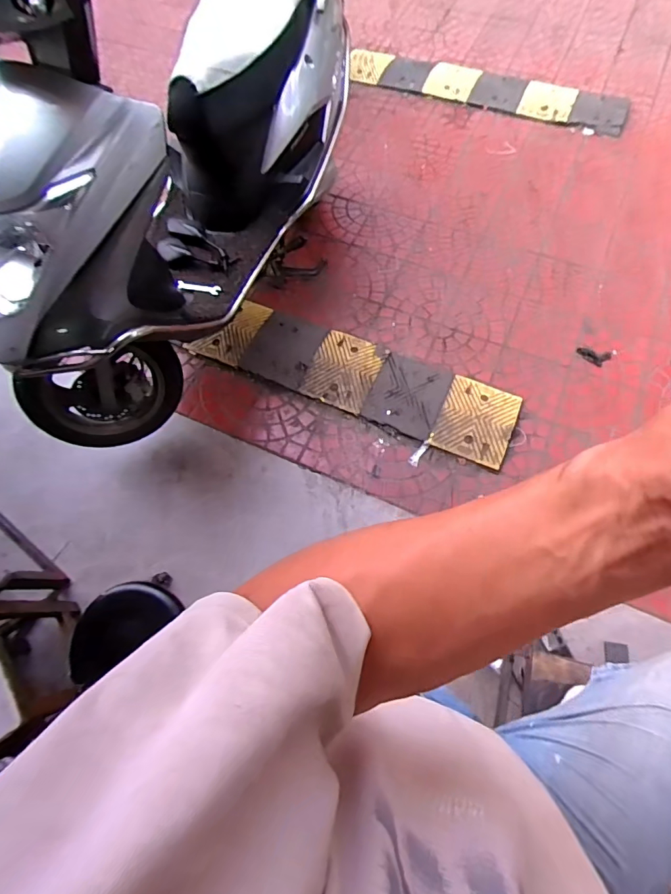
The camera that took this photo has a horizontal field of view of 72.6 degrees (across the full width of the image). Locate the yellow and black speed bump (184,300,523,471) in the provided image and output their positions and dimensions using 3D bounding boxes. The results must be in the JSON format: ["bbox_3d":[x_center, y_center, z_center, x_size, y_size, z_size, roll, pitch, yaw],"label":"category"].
[{"bbox_3d":[0.065,-0.266,1.652,1.170,0.049,0.312,22,69,12],"label":"yellow and black speed bump"}]

